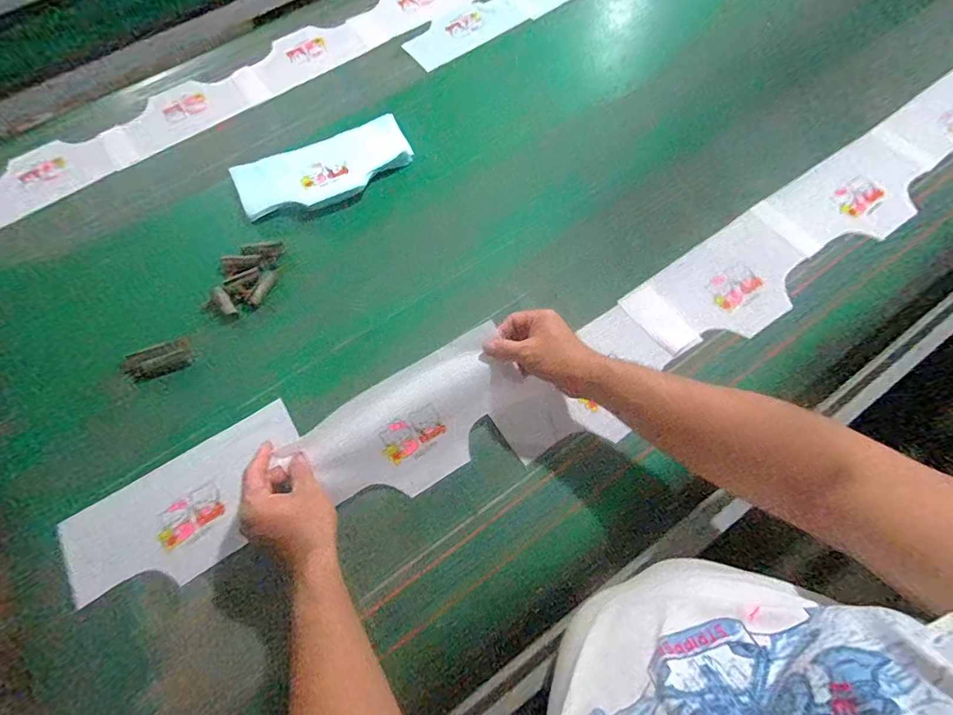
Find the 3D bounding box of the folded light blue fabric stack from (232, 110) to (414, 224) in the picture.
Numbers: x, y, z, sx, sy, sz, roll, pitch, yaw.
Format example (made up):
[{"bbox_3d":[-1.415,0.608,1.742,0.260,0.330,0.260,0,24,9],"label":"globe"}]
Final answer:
[{"bbox_3d":[-0.256,-0.319,0.775,0.289,0.019,0.145,-24,68,-7],"label":"folded light blue fabric stack"}]

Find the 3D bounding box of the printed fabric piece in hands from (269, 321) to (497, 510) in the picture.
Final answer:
[{"bbox_3d":[-0.072,0.090,0.576,0.258,0.030,0.146,-31,95,-10],"label":"printed fabric piece in hands"}]

